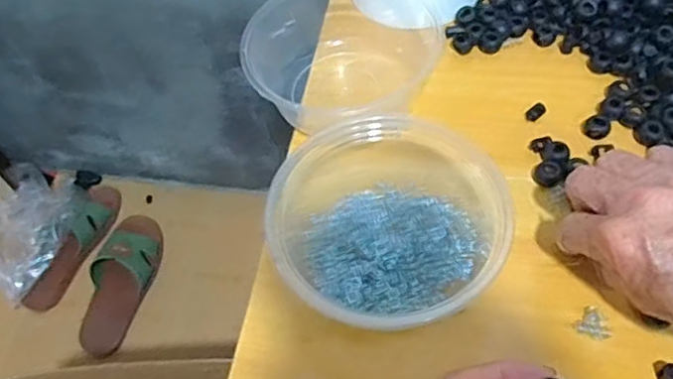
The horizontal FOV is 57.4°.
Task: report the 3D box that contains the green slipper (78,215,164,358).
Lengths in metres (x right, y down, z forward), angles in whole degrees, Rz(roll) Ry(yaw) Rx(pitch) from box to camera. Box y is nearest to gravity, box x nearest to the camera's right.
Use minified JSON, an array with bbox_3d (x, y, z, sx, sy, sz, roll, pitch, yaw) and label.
[{"bbox_3d":[-0.337,0.137,0.956,0.088,0.070,0.236,8,57,11],"label":"green slipper"}]

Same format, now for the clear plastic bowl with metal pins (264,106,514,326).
[{"bbox_3d":[0.030,0.027,0.371,0.127,0.062,0.123,-3,56,4],"label":"clear plastic bowl with metal pins"}]

